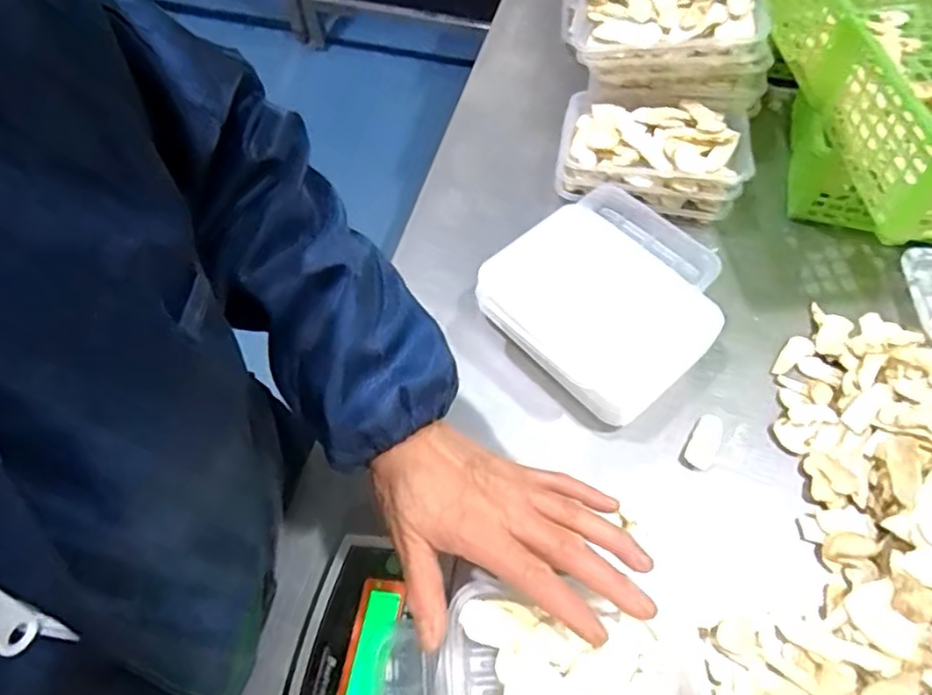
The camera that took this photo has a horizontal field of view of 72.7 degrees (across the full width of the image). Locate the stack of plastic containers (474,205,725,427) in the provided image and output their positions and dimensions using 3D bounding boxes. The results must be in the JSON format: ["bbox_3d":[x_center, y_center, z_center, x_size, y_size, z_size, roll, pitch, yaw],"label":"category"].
[{"bbox_3d":[0.112,-0.027,0.570,0.148,0.066,0.185,-39,67,-20],"label":"stack of plastic containers"}]

